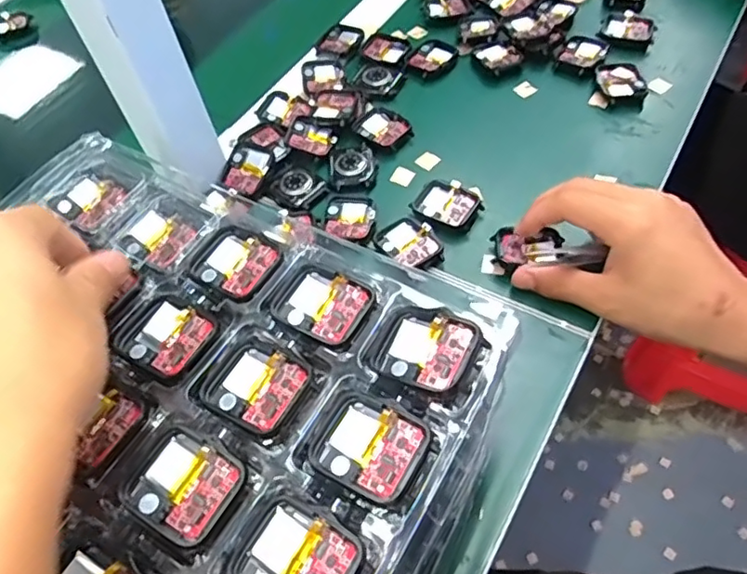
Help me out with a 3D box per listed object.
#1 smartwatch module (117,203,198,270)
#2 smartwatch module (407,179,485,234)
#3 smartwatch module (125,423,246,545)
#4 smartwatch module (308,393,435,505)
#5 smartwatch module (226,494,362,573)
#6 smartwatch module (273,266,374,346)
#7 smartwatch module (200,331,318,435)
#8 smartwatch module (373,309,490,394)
[{"bbox_3d":[-0.117,-0.027,0.326,0.041,0.008,0.033,23,61,21],"label":"smartwatch module"},{"bbox_3d":[0.052,-0.058,0.427,0.045,0.011,0.039,26,61,20],"label":"smartwatch module"},{"bbox_3d":[-0.074,0.076,0.230,0.040,0.006,0.036,23,61,21],"label":"smartwatch module"},{"bbox_3d":[-0.002,0.062,0.233,0.040,0.007,0.035,23,61,21],"label":"smartwatch module"},{"bbox_3d":[-0.028,0.097,0.209,0.040,0.006,0.036,23,61,21],"label":"smartwatch module"},{"bbox_3d":[-0.025,0.008,0.276,0.041,0.005,0.034,23,61,21],"label":"smartwatch module"},{"bbox_3d":[-0.050,0.041,0.253,0.042,0.005,0.037,25,62,22],"label":"smartwatch module"},{"bbox_3d":[0.023,0.026,0.253,0.038,0.011,0.036,30,64,25],"label":"smartwatch module"}]

